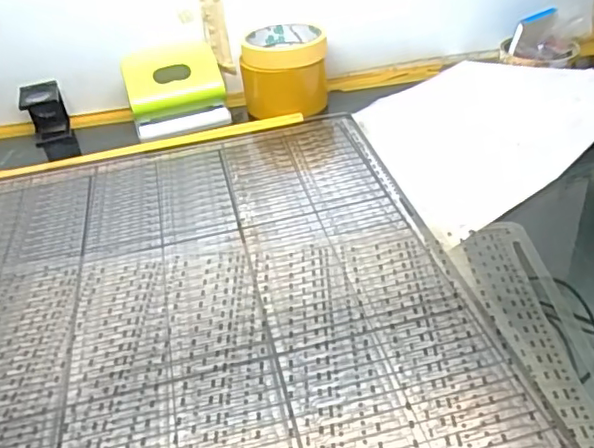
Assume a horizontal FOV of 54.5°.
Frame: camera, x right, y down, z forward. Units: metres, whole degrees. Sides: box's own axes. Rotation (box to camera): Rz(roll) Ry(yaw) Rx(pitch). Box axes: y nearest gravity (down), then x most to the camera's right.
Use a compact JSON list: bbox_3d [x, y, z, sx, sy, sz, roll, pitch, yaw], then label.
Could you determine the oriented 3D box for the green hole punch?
[{"bbox_3d":[-0.127,-0.143,0.605,0.096,0.067,0.061,-14,36,-10],"label":"green hole punch"}]

